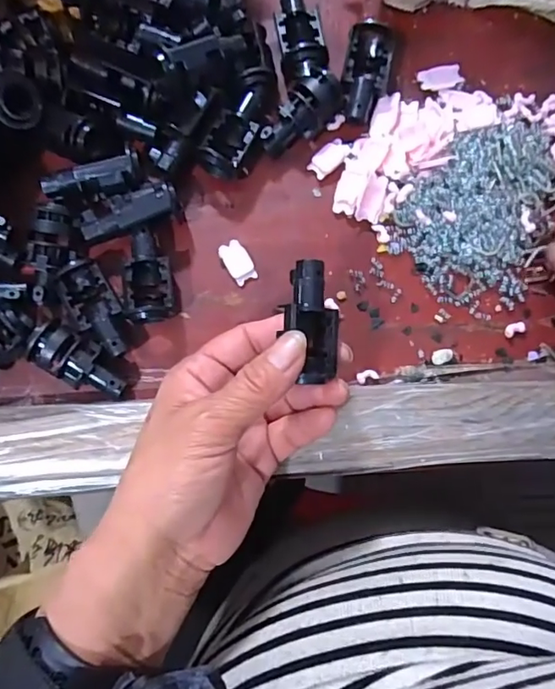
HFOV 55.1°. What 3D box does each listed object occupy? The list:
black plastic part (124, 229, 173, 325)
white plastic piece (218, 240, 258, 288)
[{"bbox_3d":[-0.069,-0.036,0.288,0.024,0.021,0.048,-7,85,-2],"label":"black plastic part"},{"bbox_3d":[-0.022,-0.046,0.298,0.014,0.004,0.025,-32,87,-4],"label":"white plastic piece"}]

